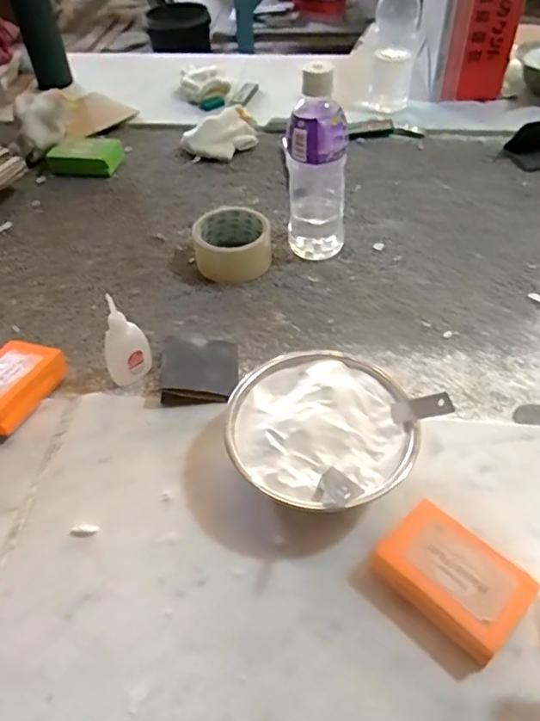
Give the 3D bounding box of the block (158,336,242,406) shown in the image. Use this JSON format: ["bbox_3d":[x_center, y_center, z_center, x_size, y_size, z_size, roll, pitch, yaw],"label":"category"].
[{"bbox_3d":[-0.065,0.007,0.538,0.066,0.033,0.081,0,47,3],"label":"block"}]

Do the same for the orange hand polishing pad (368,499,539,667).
[{"bbox_3d":[0.123,0.150,0.383,0.091,0.035,0.066,35,58,30],"label":"orange hand polishing pad"}]

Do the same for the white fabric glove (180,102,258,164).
[{"bbox_3d":[-0.072,-0.340,0.851,0.119,0.041,0.079,-25,51,-21],"label":"white fabric glove"}]

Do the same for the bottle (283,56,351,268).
[{"bbox_3d":[0.051,-0.210,0.616,0.065,0.198,0.067,3,47,5],"label":"bottle"}]

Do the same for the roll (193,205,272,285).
[{"bbox_3d":[-0.044,-0.138,0.662,0.089,0.043,0.088,-2,46,0],"label":"roll"}]

